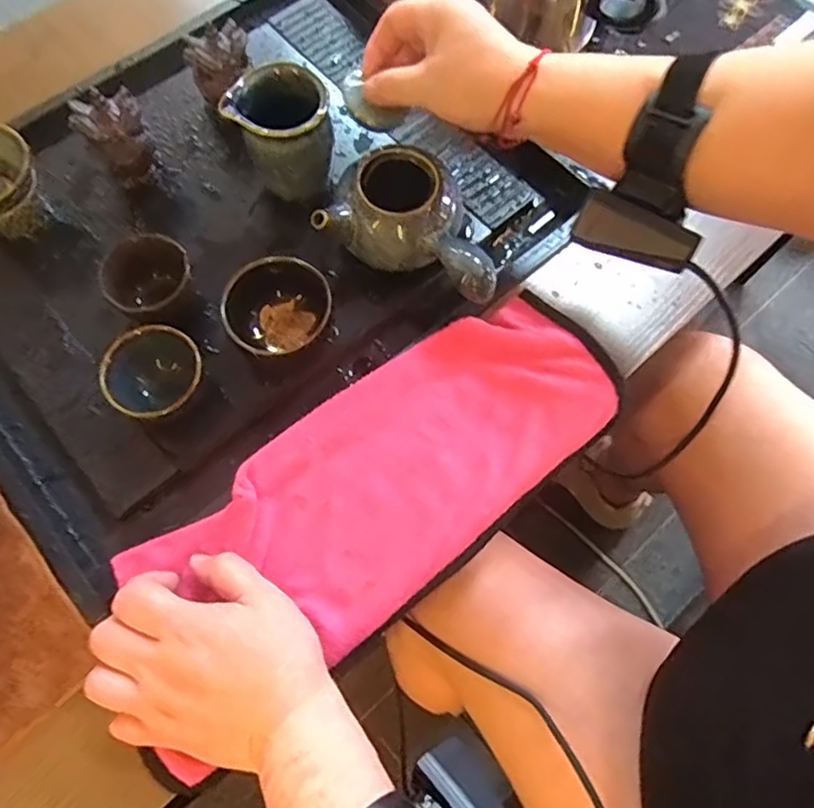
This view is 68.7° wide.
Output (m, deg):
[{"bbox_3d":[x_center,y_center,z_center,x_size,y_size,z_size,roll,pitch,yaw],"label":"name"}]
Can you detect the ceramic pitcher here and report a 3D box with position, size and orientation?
[{"bbox_3d":[-0.090,-0.197,0.442,0.066,0.077,0.060,0,70,-1],"label":"ceramic pitcher"}]

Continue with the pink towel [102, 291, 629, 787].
[{"bbox_3d":[-0.010,0.051,0.387,0.334,0.017,0.133,-35,72,-13],"label":"pink towel"}]

